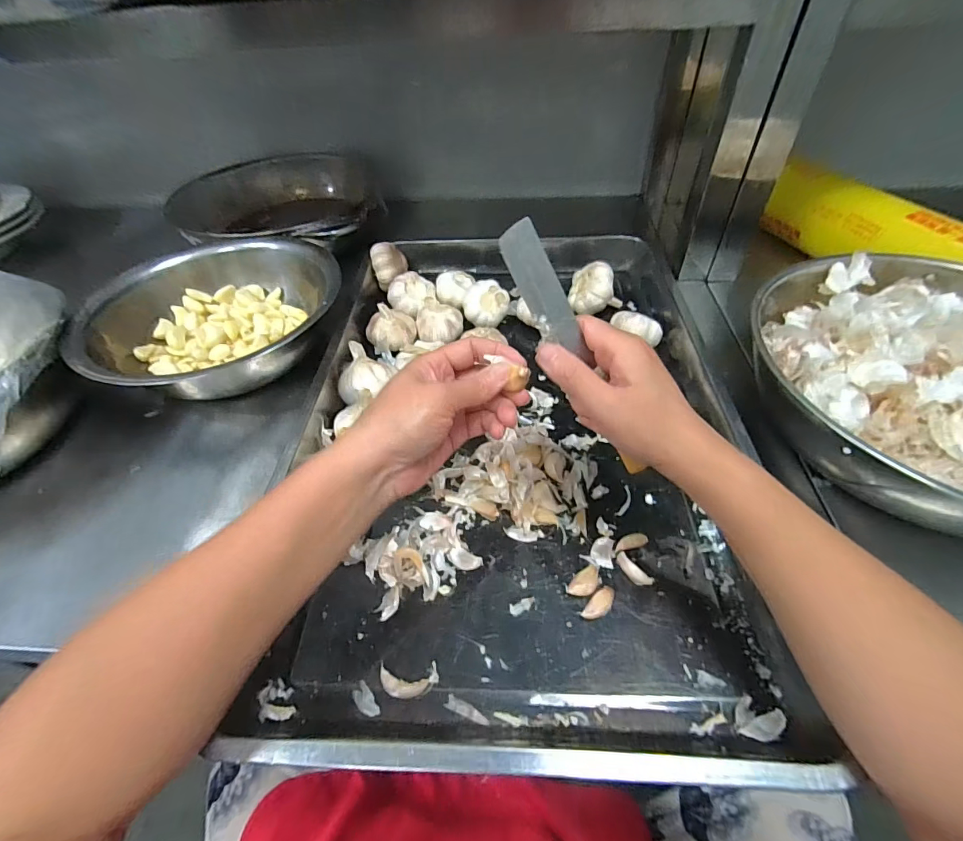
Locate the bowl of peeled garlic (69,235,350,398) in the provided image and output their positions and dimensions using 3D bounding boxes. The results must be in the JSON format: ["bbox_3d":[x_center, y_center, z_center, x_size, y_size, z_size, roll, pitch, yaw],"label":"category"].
[{"bbox_3d":[-0.298,-0.121,0.508,0.270,0.080,0.226,-14,49,-9],"label":"bowl of peeled garlic"}]

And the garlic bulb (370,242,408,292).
[{"bbox_3d":[-0.122,-0.209,0.581,0.046,0.041,0.050,-14,49,-8],"label":"garlic bulb"}]

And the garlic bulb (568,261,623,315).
[{"bbox_3d":[0.140,-0.162,0.534,0.065,0.044,0.055,13,50,14],"label":"garlic bulb"}]

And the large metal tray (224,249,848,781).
[{"bbox_3d":[0.042,-0.031,0.445,0.356,0.061,0.615,0,48,4],"label":"large metal tray"}]

